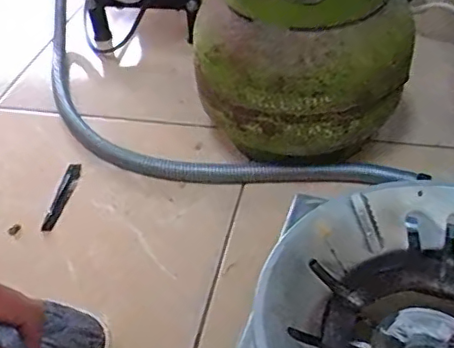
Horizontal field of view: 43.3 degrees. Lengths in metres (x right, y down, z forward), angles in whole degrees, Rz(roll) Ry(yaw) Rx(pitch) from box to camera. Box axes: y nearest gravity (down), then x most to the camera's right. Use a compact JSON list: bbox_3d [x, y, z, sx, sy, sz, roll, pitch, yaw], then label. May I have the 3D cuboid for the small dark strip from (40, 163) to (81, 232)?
[{"bbox_3d":[-0.202,0.026,0.704,0.019,0.010,0.106,5,43,11],"label":"small dark strip"}]

